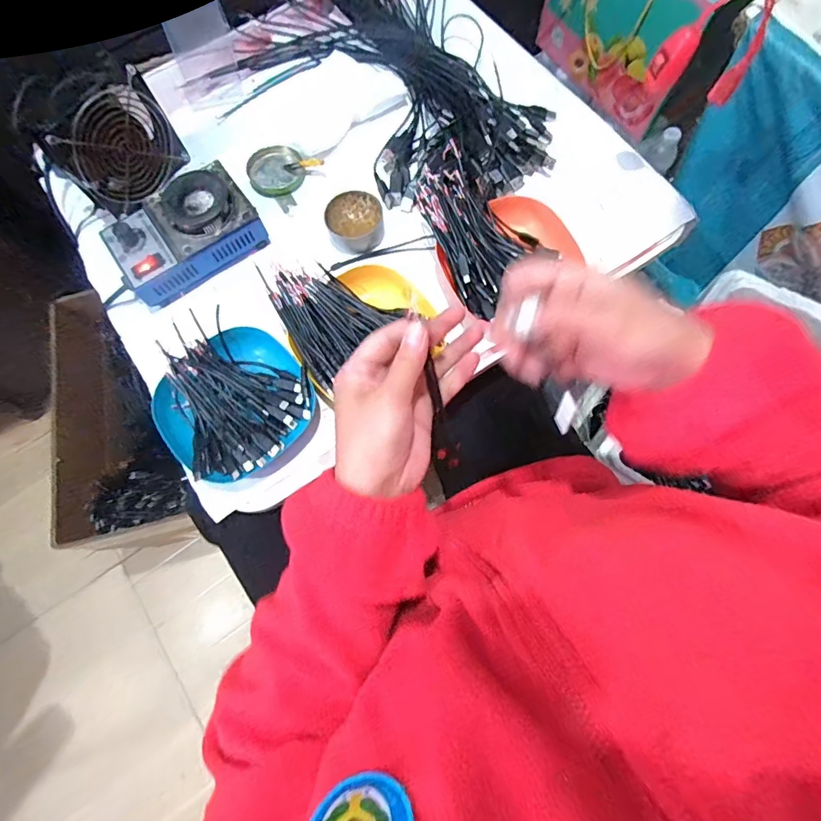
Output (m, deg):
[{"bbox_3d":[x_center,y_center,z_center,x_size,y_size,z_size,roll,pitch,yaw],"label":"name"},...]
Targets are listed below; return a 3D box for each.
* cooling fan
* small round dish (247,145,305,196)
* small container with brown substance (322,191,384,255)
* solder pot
[{"bbox_3d":[-0.313,-0.286,0.483,0.034,0.108,0.117,34,78,10],"label":"cooling fan"},{"bbox_3d":[-0.159,-0.284,0.535,0.065,0.011,0.063,-25,76,-5],"label":"small round dish"},{"bbox_3d":[-0.061,-0.209,0.499,0.061,0.025,0.057,0,75,1],"label":"small container with brown substance"},{"bbox_3d":[-0.242,-0.190,0.481,0.150,0.061,0.097,-36,77,-8],"label":"solder pot"}]

